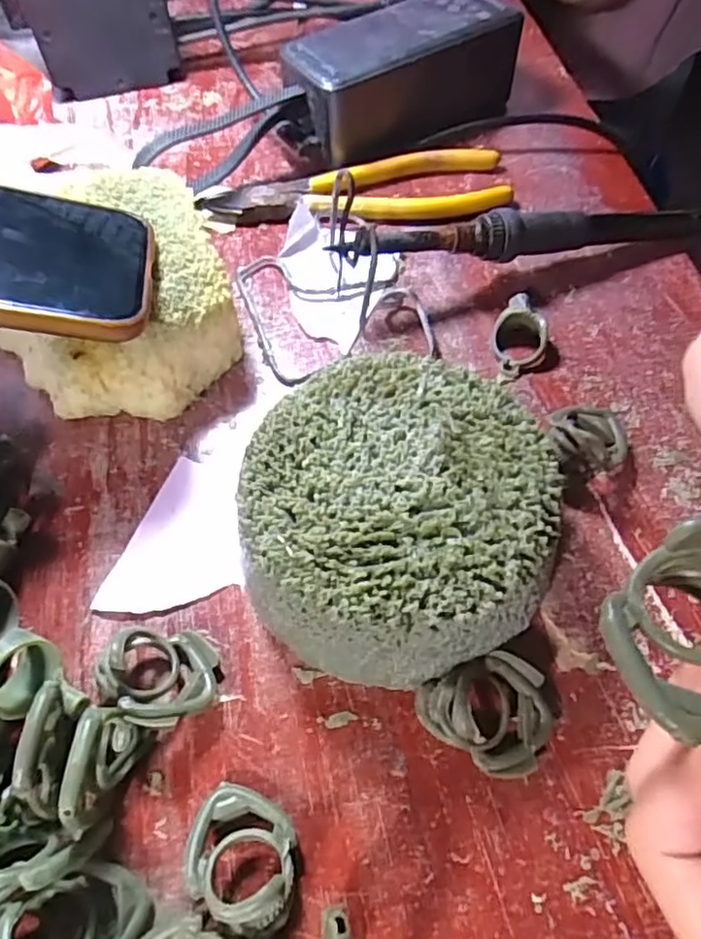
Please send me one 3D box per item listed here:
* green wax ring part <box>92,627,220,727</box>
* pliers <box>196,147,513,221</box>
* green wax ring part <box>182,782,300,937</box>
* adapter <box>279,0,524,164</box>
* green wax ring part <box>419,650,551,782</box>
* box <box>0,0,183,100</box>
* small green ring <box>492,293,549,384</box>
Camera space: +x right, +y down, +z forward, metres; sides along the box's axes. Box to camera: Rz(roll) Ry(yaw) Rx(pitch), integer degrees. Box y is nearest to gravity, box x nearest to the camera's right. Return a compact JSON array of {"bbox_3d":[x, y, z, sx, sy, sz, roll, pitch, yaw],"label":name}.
[{"bbox_3d":[-0.060,0.065,0.201,0.034,0.018,0.031,2,59,3],"label":"green wax ring part"},{"bbox_3d":[0.002,-0.147,0.334,0.158,0.012,0.044,-5,59,-2],"label":"pliers"},{"bbox_3d":[-0.029,0.104,0.171,0.033,0.027,0.028,19,61,12],"label":"green wax ring part"},{"bbox_3d":[0.030,-0.217,0.350,0.127,0.049,0.056,-32,64,-17],"label":"adapter"},{"bbox_3d":[0.042,0.071,0.192,0.038,0.021,0.033,24,62,15],"label":"green wax ring part"},{"bbox_3d":[-0.154,-0.272,0.376,0.090,0.076,0.033,-9,59,-4],"label":"box"},{"bbox_3d":[0.075,-0.059,0.276,0.022,0.014,0.044,16,61,11],"label":"small green ring"}]

